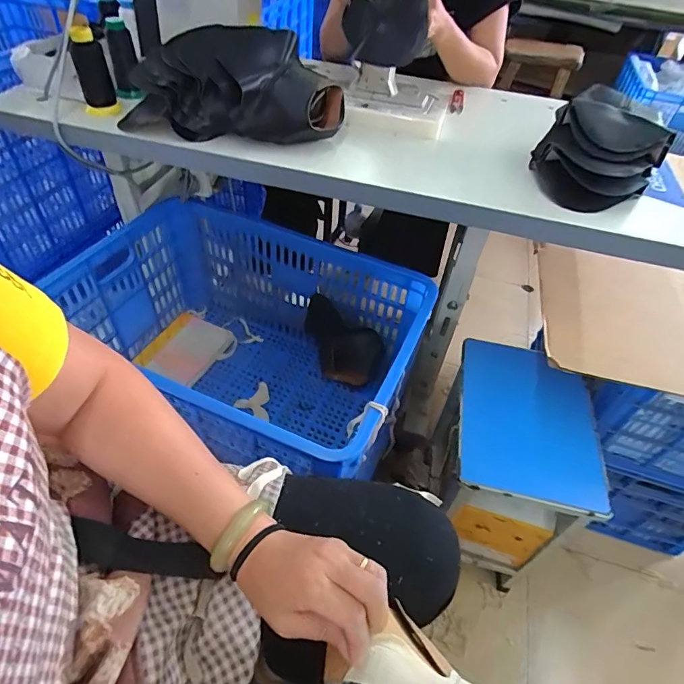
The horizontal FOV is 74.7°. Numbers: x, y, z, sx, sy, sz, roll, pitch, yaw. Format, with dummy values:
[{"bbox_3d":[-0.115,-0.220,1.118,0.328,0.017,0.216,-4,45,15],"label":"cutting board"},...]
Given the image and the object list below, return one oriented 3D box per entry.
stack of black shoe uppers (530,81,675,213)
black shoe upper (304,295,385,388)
[{"bbox_3d":[0.400,-0.301,0.703,0.175,0.105,0.215,32,52,23],"label":"stack of black shoe uppers"},{"bbox_3d":[-0.006,0.003,0.986,0.198,0.148,0.053,42,29,6],"label":"black shoe upper"}]

